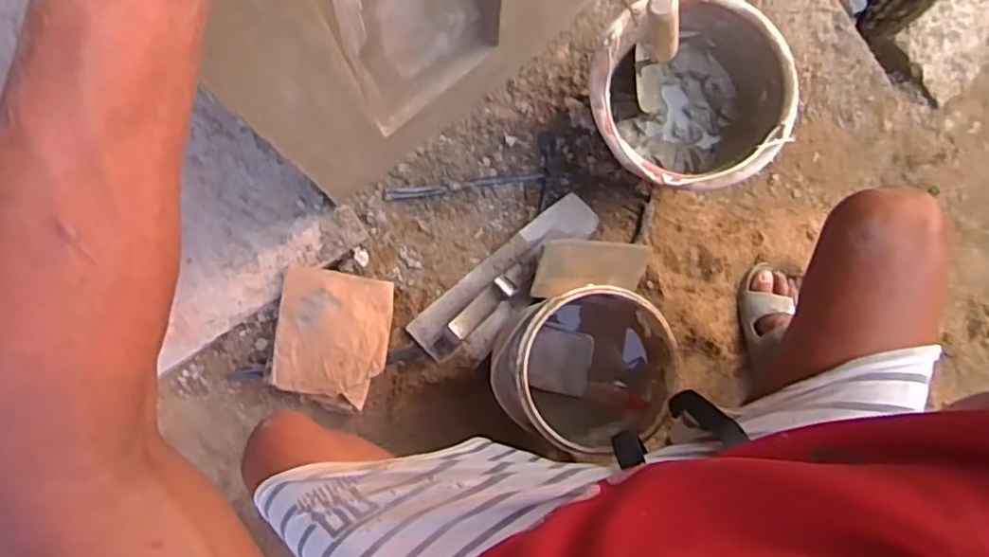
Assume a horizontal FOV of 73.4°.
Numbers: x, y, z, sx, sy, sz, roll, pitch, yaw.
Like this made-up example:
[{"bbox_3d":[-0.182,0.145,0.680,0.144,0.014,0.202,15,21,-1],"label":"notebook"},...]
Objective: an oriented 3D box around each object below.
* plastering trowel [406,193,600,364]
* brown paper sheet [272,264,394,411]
[{"bbox_3d":[0.018,-0.005,0.889,0.298,0.062,0.071,-39,89,-3],"label":"plastering trowel"},{"bbox_3d":[-0.213,0.078,0.870,0.144,0.024,0.171,7,89,-7],"label":"brown paper sheet"}]

